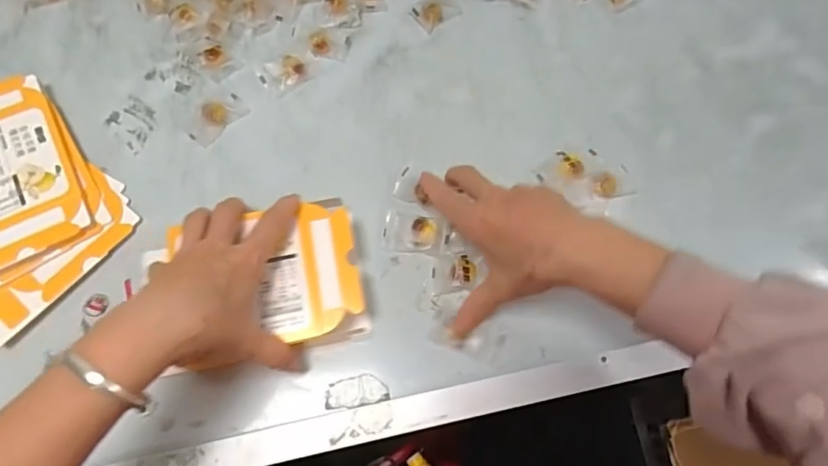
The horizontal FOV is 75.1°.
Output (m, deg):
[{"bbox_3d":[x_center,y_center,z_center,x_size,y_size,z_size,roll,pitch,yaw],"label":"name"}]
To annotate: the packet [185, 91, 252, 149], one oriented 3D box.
[{"bbox_3d":[-0.176,-0.103,0.478,0.032,0.008,0.055,43,76,14],"label":"packet"}]

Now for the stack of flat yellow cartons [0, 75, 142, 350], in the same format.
[{"bbox_3d":[-0.349,-0.025,0.443,0.169,0.025,0.210,-40,75,-13],"label":"stack of flat yellow cartons"}]

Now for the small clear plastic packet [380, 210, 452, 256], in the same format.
[{"bbox_3d":[0.002,0.000,0.438,0.054,0.004,0.032,6,83,15],"label":"small clear plastic packet"}]

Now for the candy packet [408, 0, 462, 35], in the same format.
[{"bbox_3d":[0.020,-0.214,0.515,0.046,0.013,0.030,-43,76,-13],"label":"candy packet"}]

